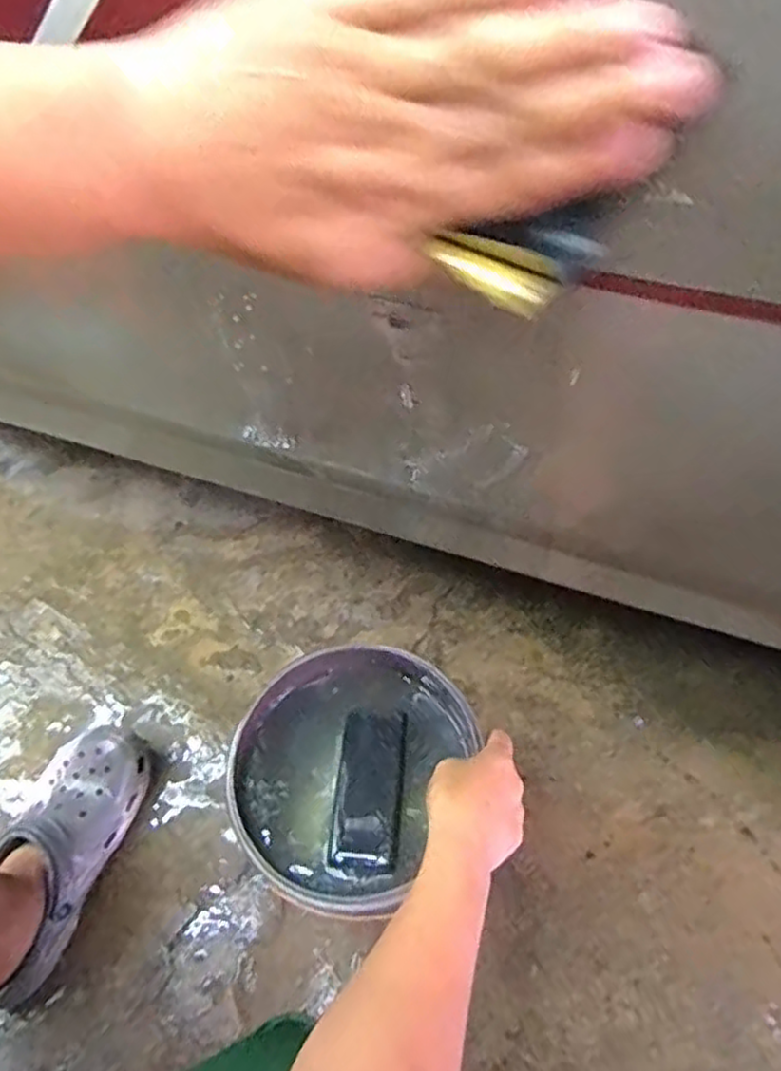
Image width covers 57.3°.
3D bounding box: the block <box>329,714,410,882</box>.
[{"bbox_3d":[-0.020,0.232,0.650,0.060,0.014,0.139,6,60,3],"label":"block"}]

